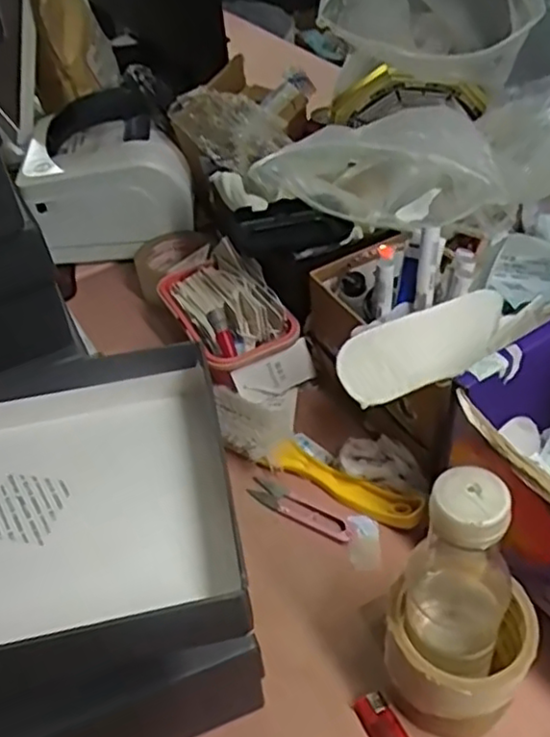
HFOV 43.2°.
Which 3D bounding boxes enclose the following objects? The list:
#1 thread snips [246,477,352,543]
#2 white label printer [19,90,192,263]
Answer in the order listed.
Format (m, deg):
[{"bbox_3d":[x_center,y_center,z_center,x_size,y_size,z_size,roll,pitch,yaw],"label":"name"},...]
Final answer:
[{"bbox_3d":[0.019,0.117,0.580,0.098,0.006,0.025,25,52,28],"label":"thread snips"},{"bbox_3d":[-0.193,-0.221,0.803,0.178,0.155,0.123,-11,44,-5],"label":"white label printer"}]

